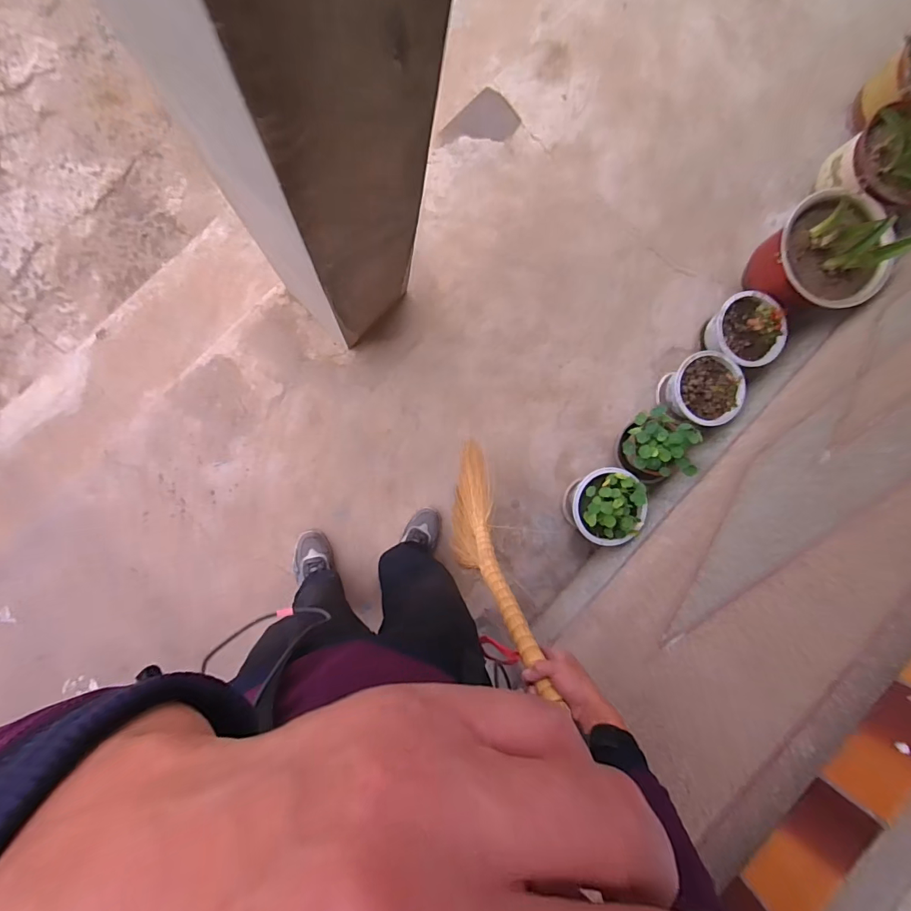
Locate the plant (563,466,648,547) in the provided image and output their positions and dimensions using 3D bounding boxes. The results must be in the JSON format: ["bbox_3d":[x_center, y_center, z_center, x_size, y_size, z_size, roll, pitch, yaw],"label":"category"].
[{"bbox_3d":[0.448,0.150,1.331,0.198,0.198,0.227,5,91,-9],"label":"plant"}]

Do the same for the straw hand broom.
[{"bbox_3d":[0.080,0.222,0.945,0.088,0.648,0.246,-7,118,-9],"label":"straw hand broom"}]

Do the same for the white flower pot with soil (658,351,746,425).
[{"bbox_3d":[0.743,-0.196,1.377,0.190,0.158,0.224,-18,95,-8],"label":"white flower pot with soil"}]

